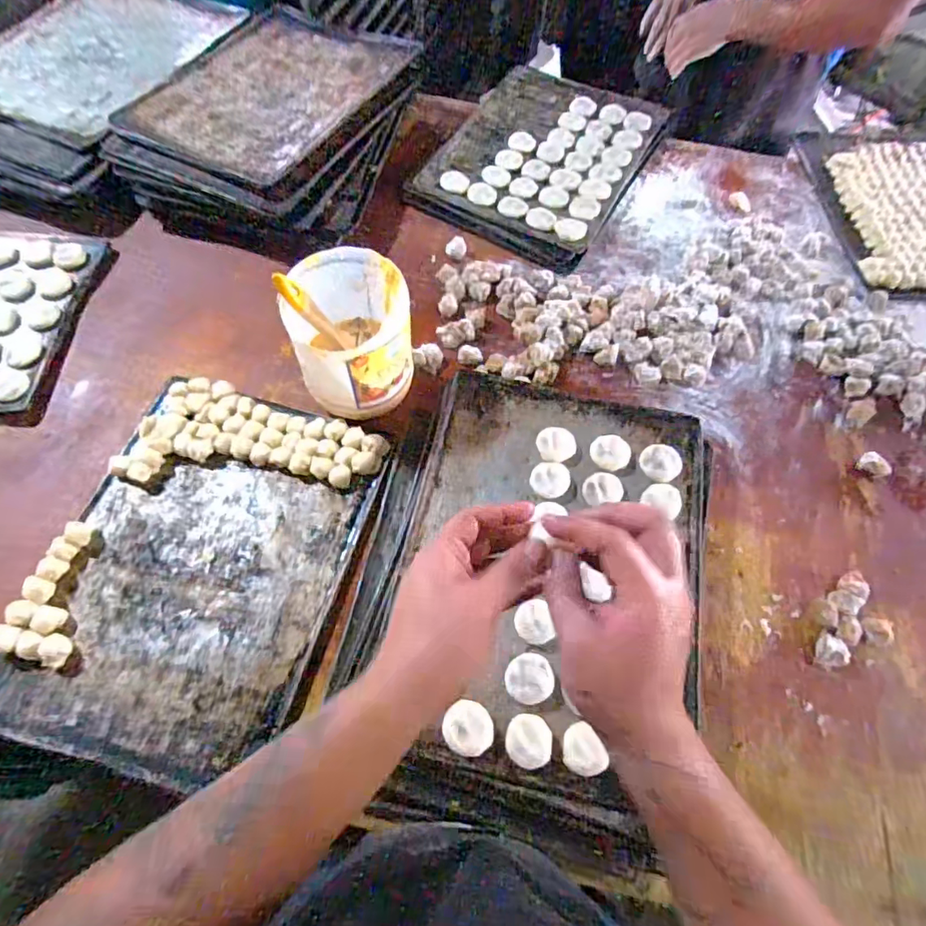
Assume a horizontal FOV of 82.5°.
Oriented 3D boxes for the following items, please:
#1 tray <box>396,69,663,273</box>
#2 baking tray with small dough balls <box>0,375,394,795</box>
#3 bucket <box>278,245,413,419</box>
[{"bbox_3d":[0.150,-0.577,0.978,0.335,0.032,0.473,27,65,11],"label":"tray"},{"bbox_3d":[-0.304,0.109,0.613,0.313,0.030,0.424,16,64,5],"label":"baking tray with small dough balls"},{"bbox_3d":[-0.135,-0.159,0.659,0.132,0.127,0.151,-16,65,-10],"label":"bucket"}]

